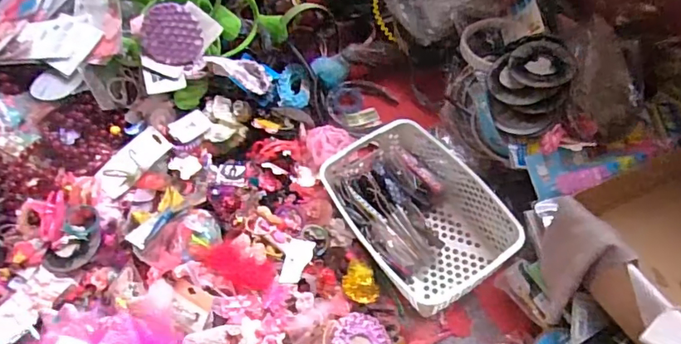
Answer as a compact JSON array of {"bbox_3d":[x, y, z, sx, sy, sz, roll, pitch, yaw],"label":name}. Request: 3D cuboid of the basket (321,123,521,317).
[{"bbox_3d":[0.119,0.050,0.831,0.225,0.095,0.312,-25,60,-15],"label":"basket"}]

